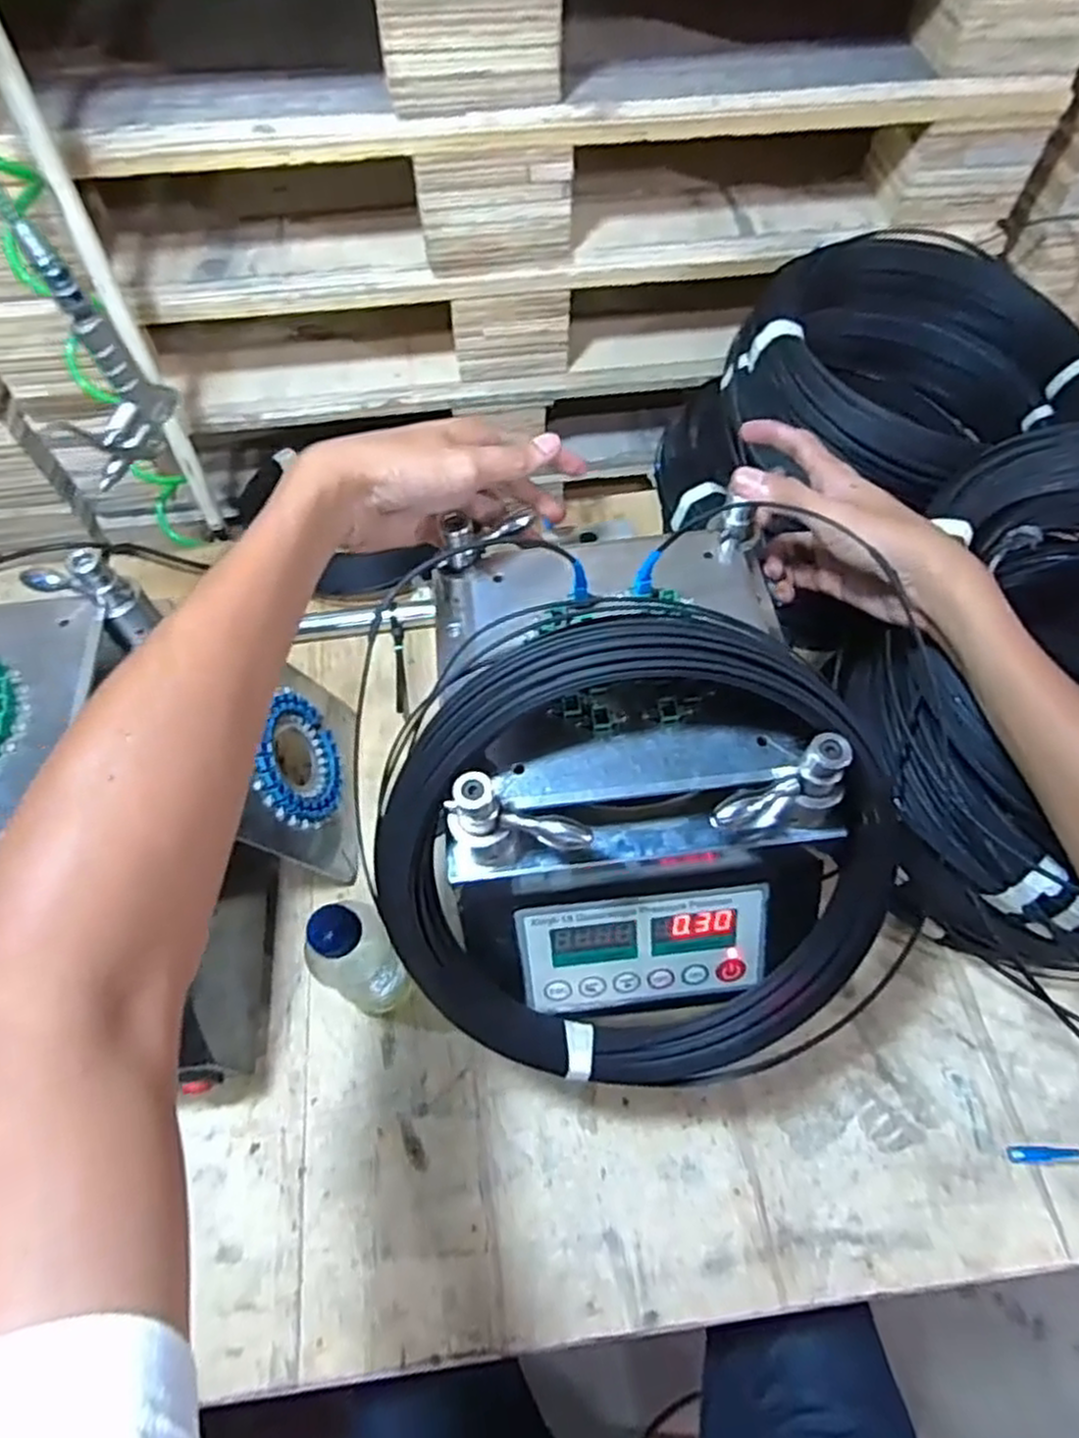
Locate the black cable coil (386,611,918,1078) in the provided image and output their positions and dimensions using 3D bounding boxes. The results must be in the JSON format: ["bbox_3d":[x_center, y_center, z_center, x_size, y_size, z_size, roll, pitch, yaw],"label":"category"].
[{"bbox_3d":[0.061,0.075,0.434,0.297,0.045,0.282,-1,96,-8],"label":"black cable coil"}]

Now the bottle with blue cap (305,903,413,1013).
[{"bbox_3d":[-0.130,0.170,0.534,0.052,0.158,0.054,-1,62,1],"label":"bottle with blue cap"}]

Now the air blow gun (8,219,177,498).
[{"bbox_3d":[-0.329,-0.258,0.547,0.020,0.167,0.088,32,67,17],"label":"air blow gun"}]

